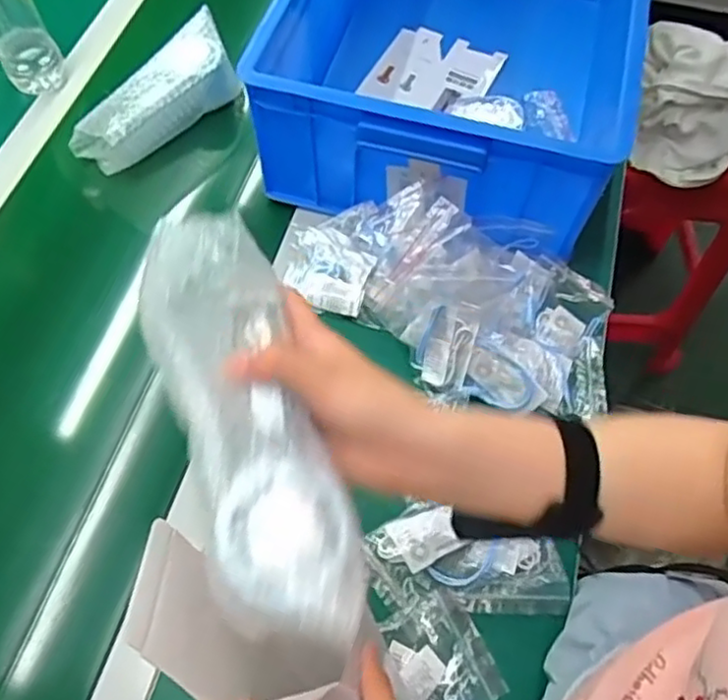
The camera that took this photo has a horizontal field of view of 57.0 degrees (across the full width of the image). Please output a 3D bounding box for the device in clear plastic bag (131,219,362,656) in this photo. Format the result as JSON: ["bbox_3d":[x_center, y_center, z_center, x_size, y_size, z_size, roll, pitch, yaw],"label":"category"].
[{"bbox_3d":[-0.052,0.032,0.305,0.063,0.042,0.195,-17,69,-10],"label":"device in clear plastic bag"}]

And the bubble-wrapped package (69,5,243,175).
[{"bbox_3d":[-0.228,-0.280,0.747,0.059,0.079,0.197,38,67,17],"label":"bubble-wrapped package"}]

